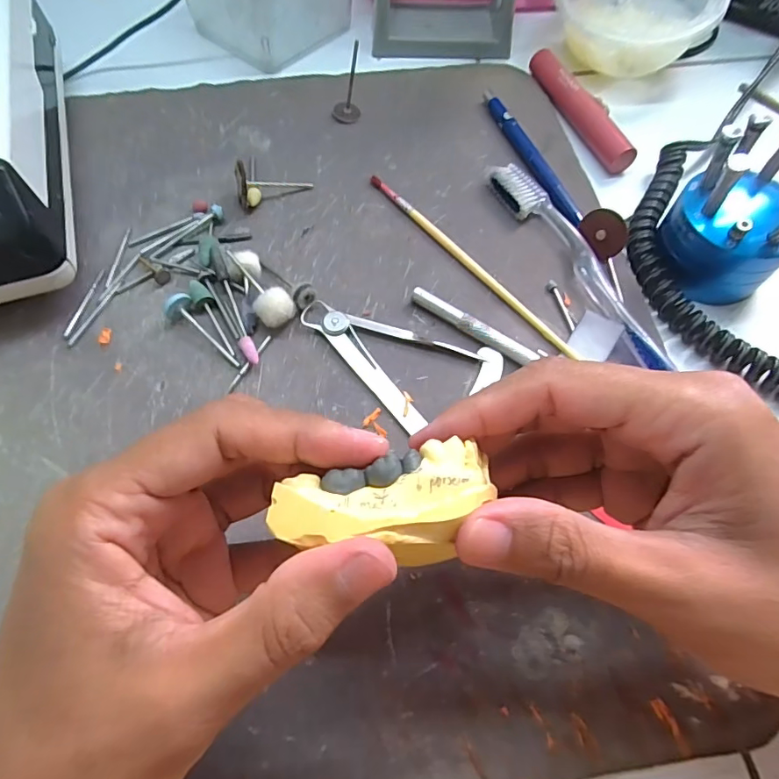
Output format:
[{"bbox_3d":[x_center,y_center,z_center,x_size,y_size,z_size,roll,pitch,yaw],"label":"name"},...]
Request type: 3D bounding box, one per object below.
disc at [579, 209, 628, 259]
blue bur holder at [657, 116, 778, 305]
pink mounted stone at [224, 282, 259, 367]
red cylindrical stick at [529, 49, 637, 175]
[{"bbox_3d":[0.113,-0.083,0.258,0.004,0.019,0.025,-21,76,-48],"label":"disc"},{"bbox_3d":[0.170,-0.084,0.239,0.058,0.065,0.054,0,64,-1],"label":"blue bur holder"},{"bbox_3d":[-0.074,-0.033,0.242,0.007,0.006,0.050,-23,67,-12],"label":"pink mounted stone"},{"bbox_3d":[0.118,-0.179,0.314,0.017,0.016,0.106,-20,66,-10],"label":"red cylindrical stick"}]

